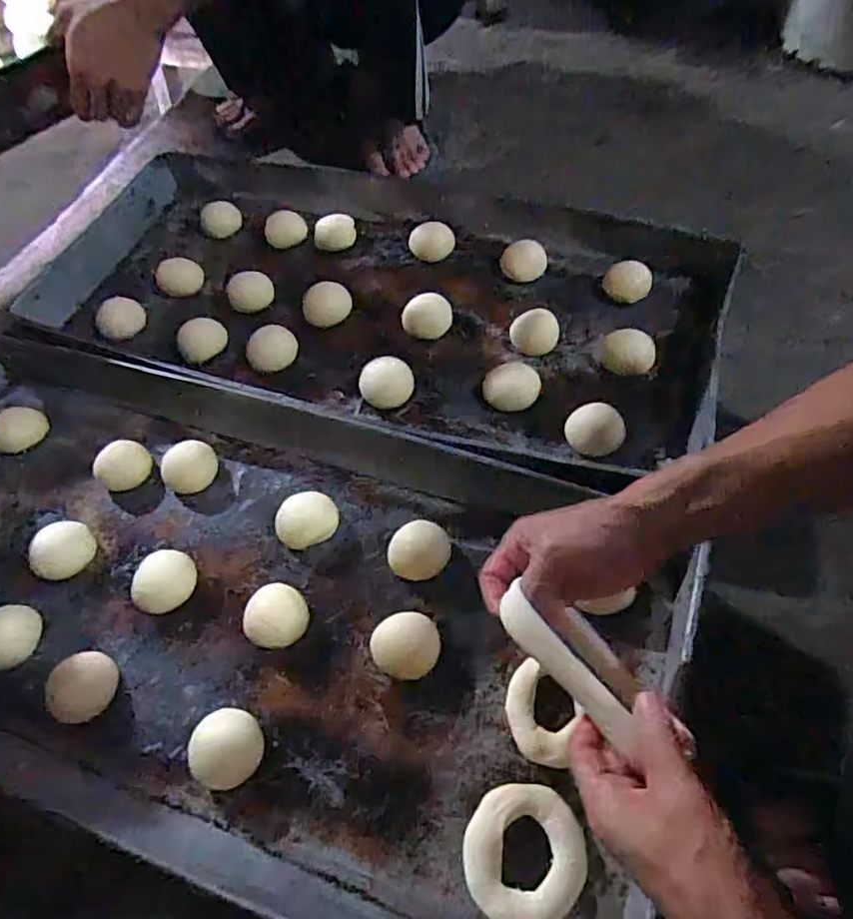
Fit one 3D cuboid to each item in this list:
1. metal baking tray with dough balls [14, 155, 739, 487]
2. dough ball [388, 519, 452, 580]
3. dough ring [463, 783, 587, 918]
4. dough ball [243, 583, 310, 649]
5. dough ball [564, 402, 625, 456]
[{"bbox_3d":[-0.085,-0.212,0.772,0.824,0.079,0.425,16,58,17],"label":"metal baking tray with dough balls"},{"bbox_3d":[-0.006,0.087,0.570,0.056,0.039,0.052,-2,58,6],"label":"dough ball"},{"bbox_3d":[0.071,0.286,0.439,0.085,0.018,0.087,-2,59,3],"label":"dough ring"},{"bbox_3d":[-0.135,0.141,0.544,0.051,0.029,0.055,-2,59,3],"label":"dough ball"},{"bbox_3d":[0.174,-0.032,0.628,0.056,0.038,0.048,11,61,14],"label":"dough ball"}]

